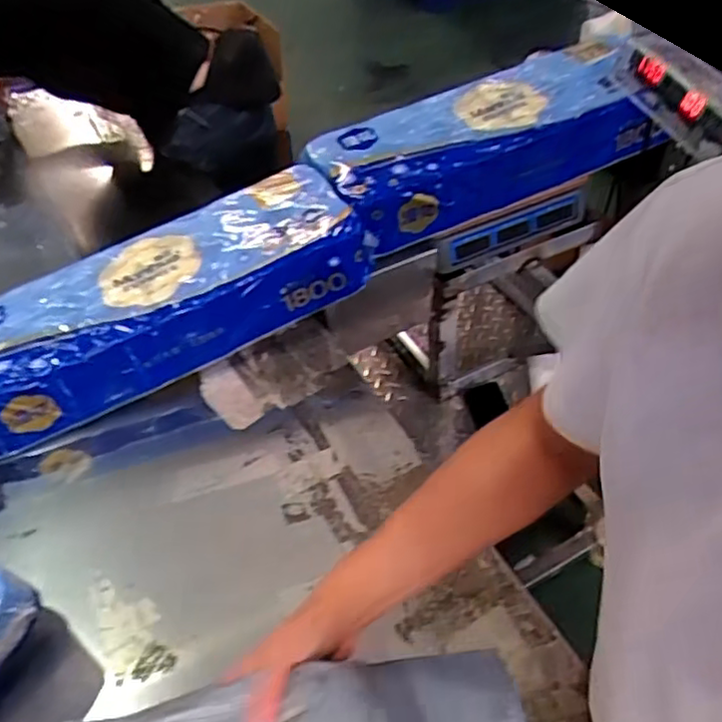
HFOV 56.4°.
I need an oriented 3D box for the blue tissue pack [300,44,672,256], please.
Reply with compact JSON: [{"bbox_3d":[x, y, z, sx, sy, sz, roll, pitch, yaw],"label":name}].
[{"bbox_3d":[0.201,-0.369,1.157,0.570,0.139,0.243,-22,49,-16],"label":"blue tissue pack"}]

